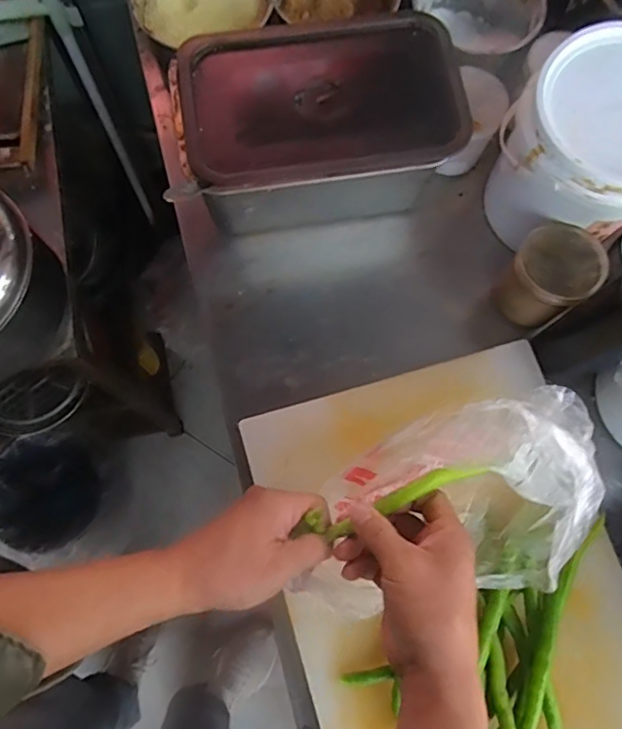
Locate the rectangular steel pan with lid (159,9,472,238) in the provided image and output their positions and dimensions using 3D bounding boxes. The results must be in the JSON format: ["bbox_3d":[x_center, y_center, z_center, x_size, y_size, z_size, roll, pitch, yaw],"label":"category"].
[{"bbox_3d":[0.006,-0.248,0.598,0.274,0.117,0.163,-11,75,-5],"label":"rectangular steel pan with lid"}]

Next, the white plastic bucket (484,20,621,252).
[{"bbox_3d":[0.282,-0.211,0.584,0.169,0.181,0.168,7,75,0],"label":"white plastic bucket"}]

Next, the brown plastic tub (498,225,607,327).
[{"bbox_3d":[0.252,-0.091,0.601,0.092,0.110,0.079,-31,78,-9],"label":"brown plastic tub"}]

